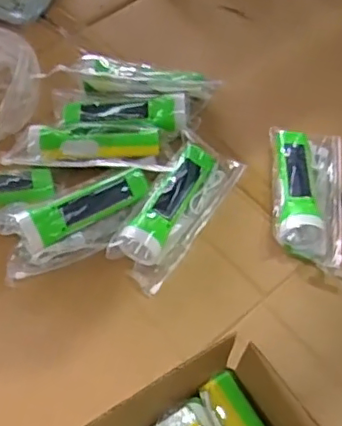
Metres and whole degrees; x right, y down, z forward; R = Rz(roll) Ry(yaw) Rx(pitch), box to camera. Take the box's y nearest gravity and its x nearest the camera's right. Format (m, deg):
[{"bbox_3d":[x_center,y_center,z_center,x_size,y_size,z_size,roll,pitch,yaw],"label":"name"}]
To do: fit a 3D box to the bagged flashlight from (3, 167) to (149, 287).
[{"bbox_3d":[-0.116,0.004,0.730,0.204,0.042,0.079,-29,64,-18],"label":"bagged flashlight"}]

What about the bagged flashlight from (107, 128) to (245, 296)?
[{"bbox_3d":[0.006,-0.011,0.748,0.084,0.040,0.221,29,62,15],"label":"bagged flashlight"}]

